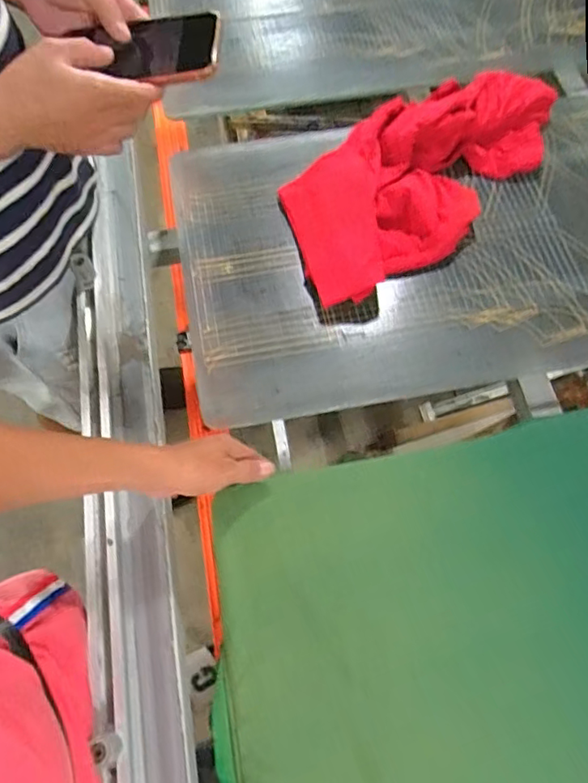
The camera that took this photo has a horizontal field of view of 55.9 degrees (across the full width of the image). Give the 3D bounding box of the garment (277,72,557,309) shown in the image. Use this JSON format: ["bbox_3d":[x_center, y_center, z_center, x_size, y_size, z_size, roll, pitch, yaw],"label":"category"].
[{"bbox_3d":[0.181,-0.315,0.770,0.477,0.067,0.225,-37,70,-15],"label":"garment"}]

